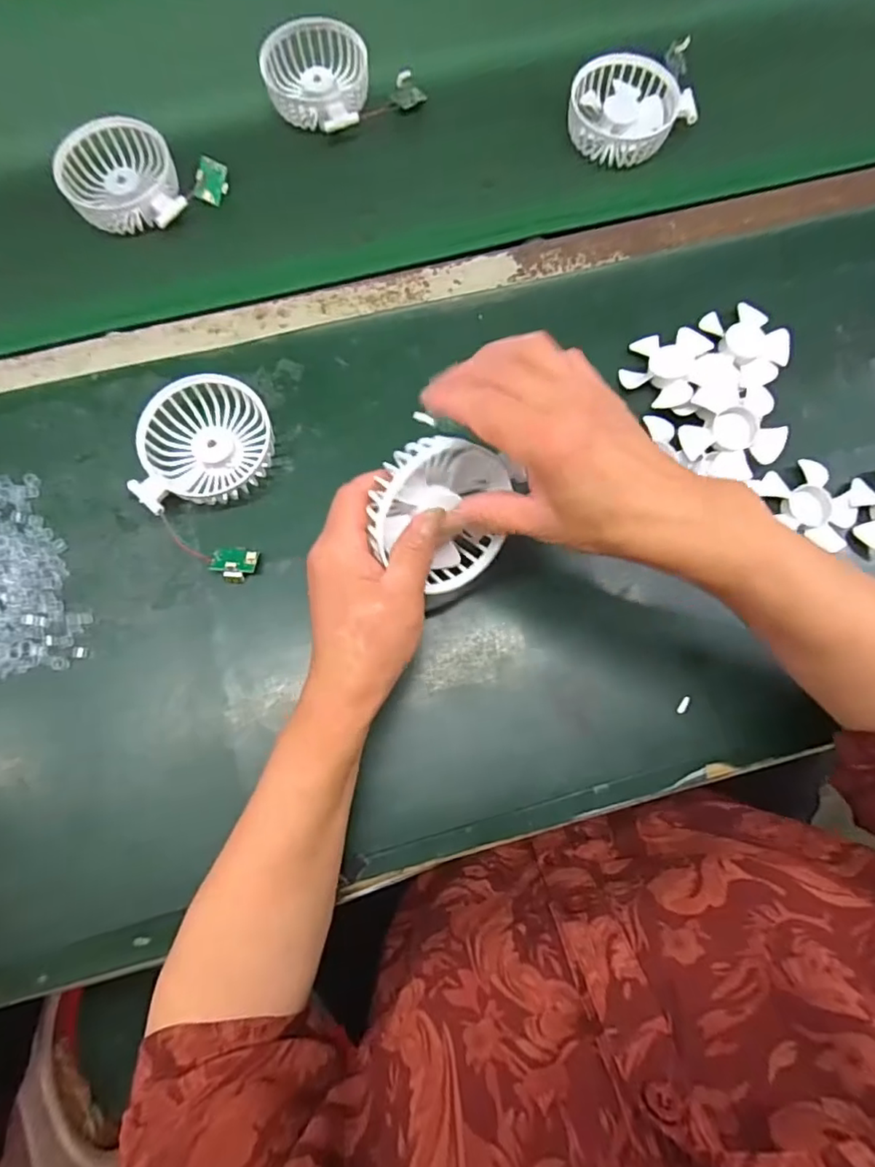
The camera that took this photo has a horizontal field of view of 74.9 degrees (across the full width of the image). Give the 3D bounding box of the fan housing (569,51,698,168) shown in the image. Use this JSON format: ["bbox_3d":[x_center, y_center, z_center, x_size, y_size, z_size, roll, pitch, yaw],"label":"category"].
[{"bbox_3d":[0.164,-0.404,0.486,0.101,0.029,0.087,7,79,0],"label":"fan housing"}]

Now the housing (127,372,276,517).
[{"bbox_3d":[-0.165,-0.097,0.413,0.085,0.029,0.096,5,79,0],"label":"housing"}]

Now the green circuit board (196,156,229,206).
[{"bbox_3d":[-0.188,-0.335,0.478,0.024,0.004,0.032,2,109,-39],"label":"green circuit board"}]

